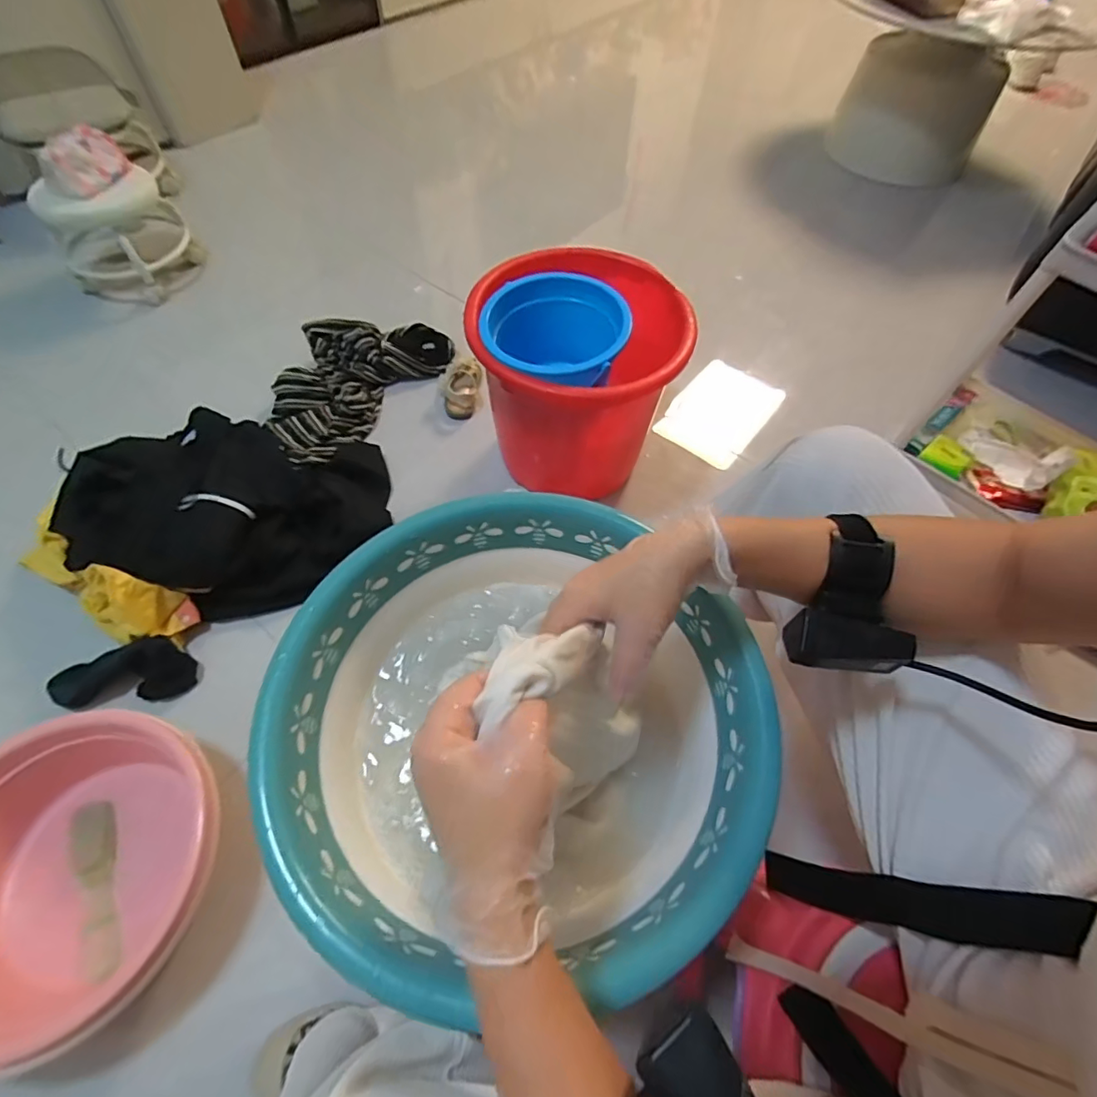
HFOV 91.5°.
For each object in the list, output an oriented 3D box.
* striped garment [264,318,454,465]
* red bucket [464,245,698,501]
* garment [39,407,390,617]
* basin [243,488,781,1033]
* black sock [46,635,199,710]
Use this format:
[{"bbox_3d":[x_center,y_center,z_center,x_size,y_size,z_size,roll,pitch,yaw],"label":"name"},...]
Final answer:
[{"bbox_3d":[-0.391,-0.347,1.056,0.233,0.066,0.402,35,64,18],"label":"striped garment"},{"bbox_3d":[0.060,-0.260,0.882,0.284,0.317,0.331,41,66,20],"label":"red bucket"},{"bbox_3d":[-0.496,-0.081,0.859,0.412,0.129,0.346,8,59,3],"label":"garment"},{"bbox_3d":[-0.034,0.140,0.451,0.350,0.133,0.346,1,59,-1],"label":"basin"},{"bbox_3d":[-0.604,0.181,0.762,0.177,0.039,0.081,-11,60,-8],"label":"black sock"}]

